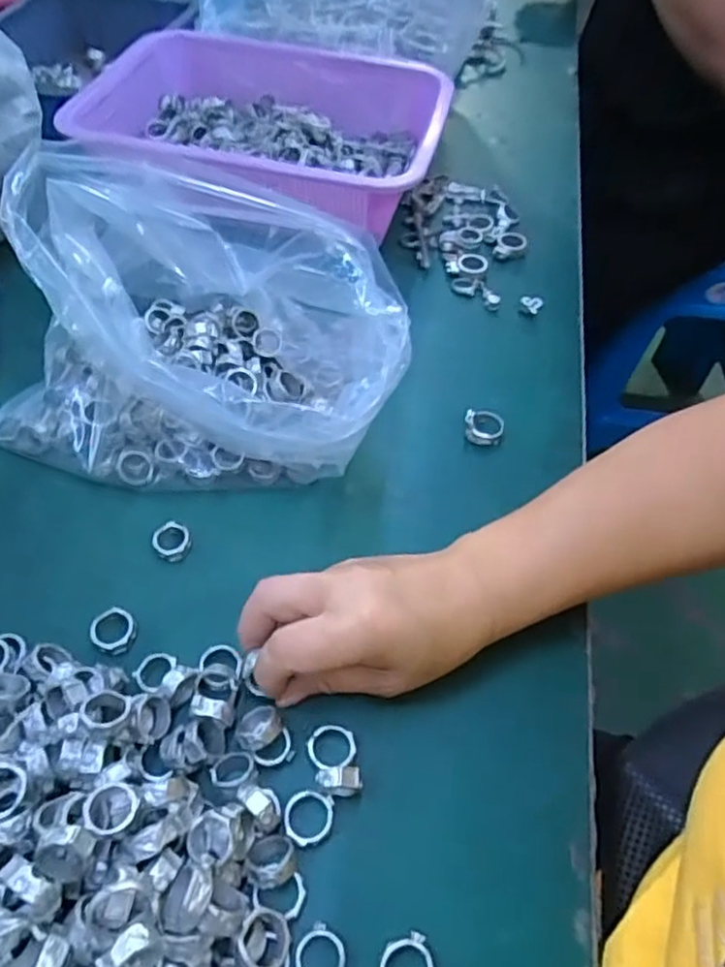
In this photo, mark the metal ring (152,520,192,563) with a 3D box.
[{"bbox_3d":[-0.113,0.033,0.394,0.021,0.008,0.025,-22,58,-19],"label":"metal ring"}]

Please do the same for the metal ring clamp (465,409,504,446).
[{"bbox_3d":[0.083,-0.041,0.455,0.026,0.015,0.025,2,53,-3],"label":"metal ring clamp"}]

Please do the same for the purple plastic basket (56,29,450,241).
[{"bbox_3d":[-0.084,-0.317,0.612,0.309,0.082,0.244,10,53,3],"label":"purple plastic basket"}]

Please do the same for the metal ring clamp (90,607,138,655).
[{"bbox_3d":[-0.132,0.078,0.355,0.023,0.007,0.021,2,53,-3],"label":"metal ring clamp"}]

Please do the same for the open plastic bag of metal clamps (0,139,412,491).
[{"bbox_3d":[-0.099,-0.096,0.408,0.253,0.151,0.170,19,54,7],"label":"open plastic bag of metal clamps"}]

